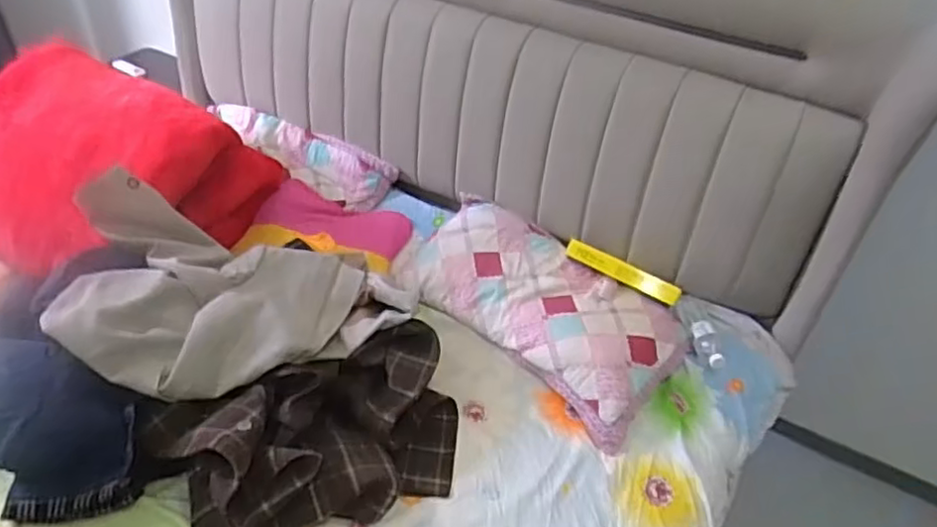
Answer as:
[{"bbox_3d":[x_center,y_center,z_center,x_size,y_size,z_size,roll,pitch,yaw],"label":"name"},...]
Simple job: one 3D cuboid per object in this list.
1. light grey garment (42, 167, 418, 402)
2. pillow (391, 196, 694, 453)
[{"bbox_3d":[-0.437,0.047,1.253,0.622,0.212,0.383,2,41,-1],"label":"light grey garment"},{"bbox_3d":[0.145,0.080,1.506,0.662,0.123,0.384,29,47,27],"label":"pillow"}]

